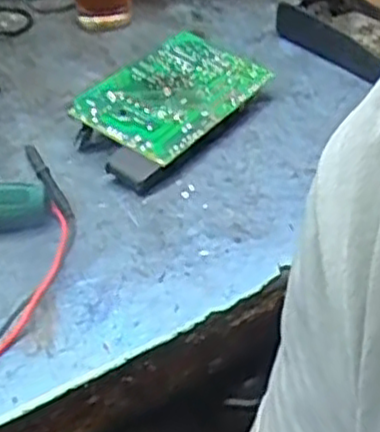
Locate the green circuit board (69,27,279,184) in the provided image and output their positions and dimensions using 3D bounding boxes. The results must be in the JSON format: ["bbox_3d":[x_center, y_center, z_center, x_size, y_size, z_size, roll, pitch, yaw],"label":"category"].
[{"bbox_3d":[-0.016,-0.094,0.608,0.093,0.036,0.177,22,43,28],"label":"green circuit board"}]

